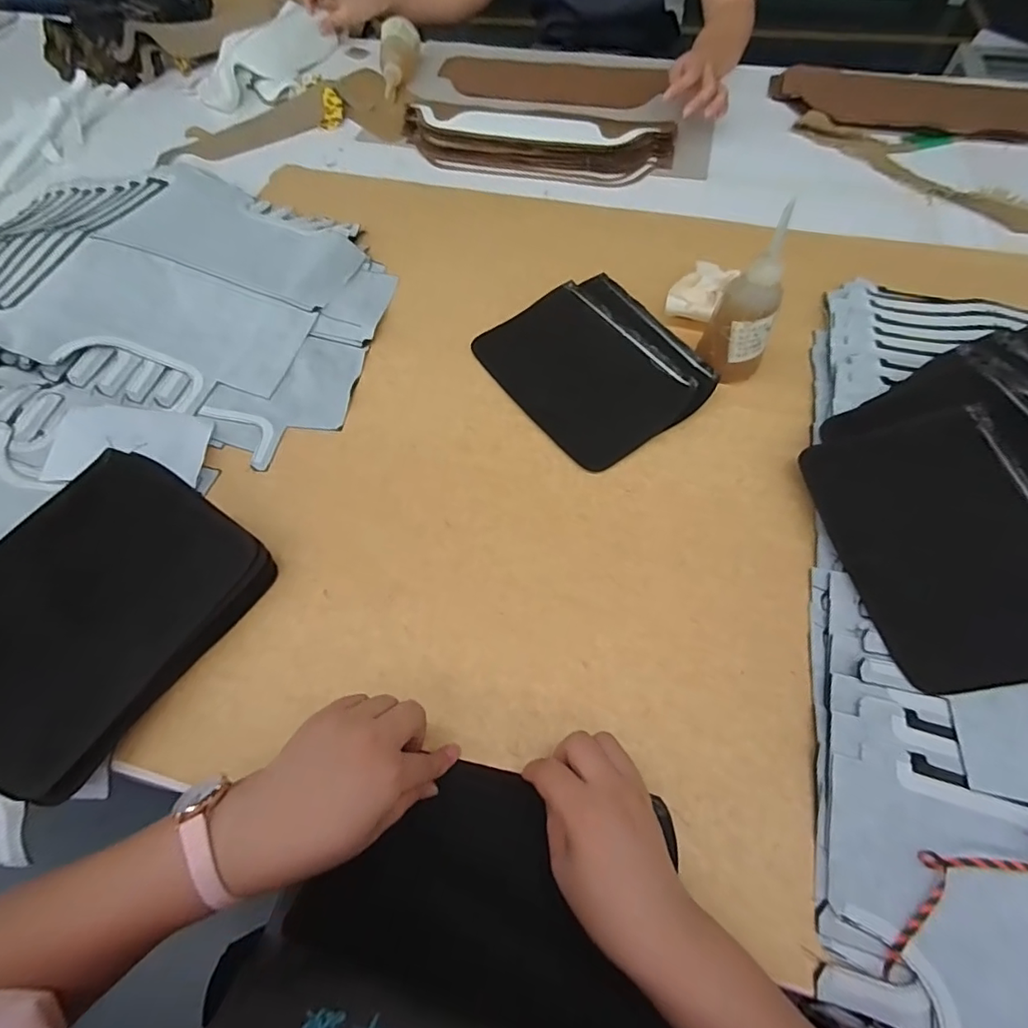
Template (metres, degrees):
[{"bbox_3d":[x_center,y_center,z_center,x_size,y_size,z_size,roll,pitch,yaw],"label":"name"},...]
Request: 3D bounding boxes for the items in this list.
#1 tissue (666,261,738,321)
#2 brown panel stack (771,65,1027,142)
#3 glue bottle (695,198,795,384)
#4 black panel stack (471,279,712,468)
[{"bbox_3d":[0.214,-0.256,0.593,0.055,0.020,0.085,28,66,17],"label":"tissue"},{"bbox_3d":[0.626,-0.631,0.790,0.428,0.021,0.157,14,62,10],"label":"brown panel stack"},{"bbox_3d":[0.227,-0.196,0.497,0.062,0.156,0.054,21,64,14],"label":"glue bottle"},{"bbox_3d":[0.085,-0.161,0.553,0.181,0.027,0.216,-30,64,-14],"label":"black panel stack"}]

